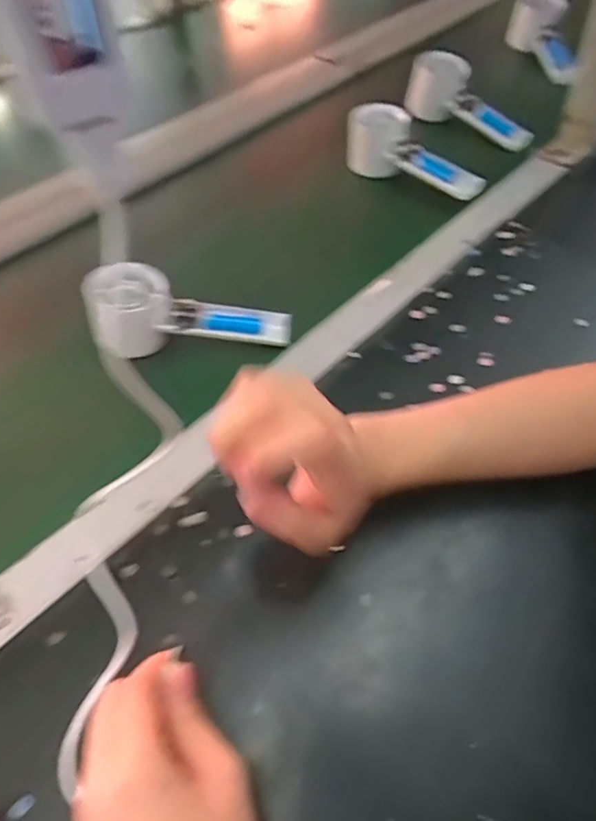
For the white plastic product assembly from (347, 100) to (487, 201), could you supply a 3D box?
[{"bbox_3d":[0.131,-0.276,0.583,0.163,0.052,0.054,35,62,25],"label":"white plastic product assembly"}]

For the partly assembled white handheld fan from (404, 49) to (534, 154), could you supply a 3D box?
[{"bbox_3d":[0.204,-0.368,0.661,0.059,0.074,0.163,-28,57,-17],"label":"partly assembled white handheld fan"}]

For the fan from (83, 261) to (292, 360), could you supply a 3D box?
[{"bbox_3d":[-0.088,-0.079,0.453,0.164,0.046,0.057,6,51,-18],"label":"fan"}]

